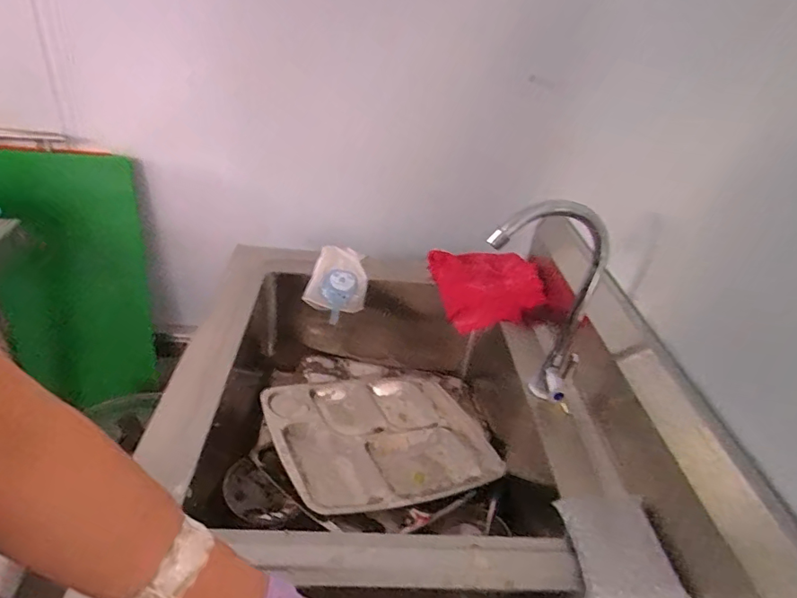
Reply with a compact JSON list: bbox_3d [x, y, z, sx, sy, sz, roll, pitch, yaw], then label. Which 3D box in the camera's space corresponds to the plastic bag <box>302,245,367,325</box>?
[{"bbox_3d":[-0.107,-0.028,0.921,0.103,0.129,0.025,21,-12,-6],"label":"plastic bag"}]

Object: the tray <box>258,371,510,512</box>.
[{"bbox_3d":[-0.025,0.207,0.778,0.335,0.034,0.257,0,33,-35],"label":"tray"}]

